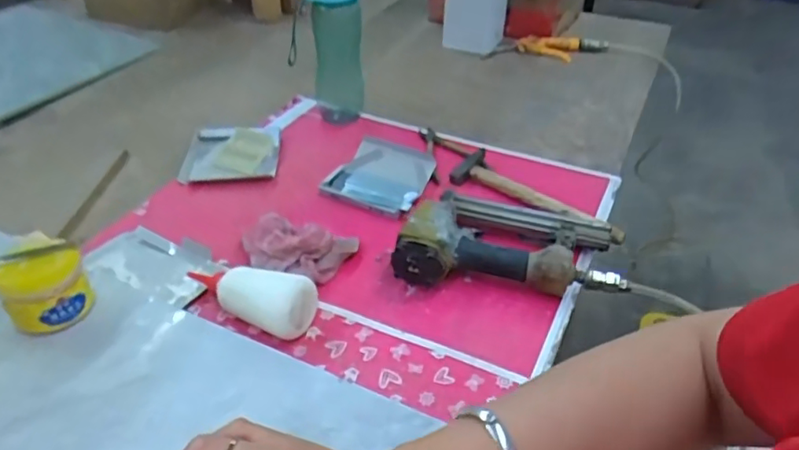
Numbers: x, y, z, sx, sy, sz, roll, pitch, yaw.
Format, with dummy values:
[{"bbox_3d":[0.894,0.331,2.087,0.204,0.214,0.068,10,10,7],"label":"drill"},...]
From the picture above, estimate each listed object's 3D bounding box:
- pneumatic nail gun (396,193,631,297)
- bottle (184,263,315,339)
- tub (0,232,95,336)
[{"bbox_3d":[0.127,0.019,0.692,0.240,0.062,0.153,8,37,7],"label":"pneumatic nail gun"},{"bbox_3d":[-0.166,0.071,0.617,0.162,0.048,0.053,14,38,16],"label":"bottle"},{"bbox_3d":[-0.352,0.062,0.583,0.071,0.078,0.072,2,37,-1],"label":"tub"}]

